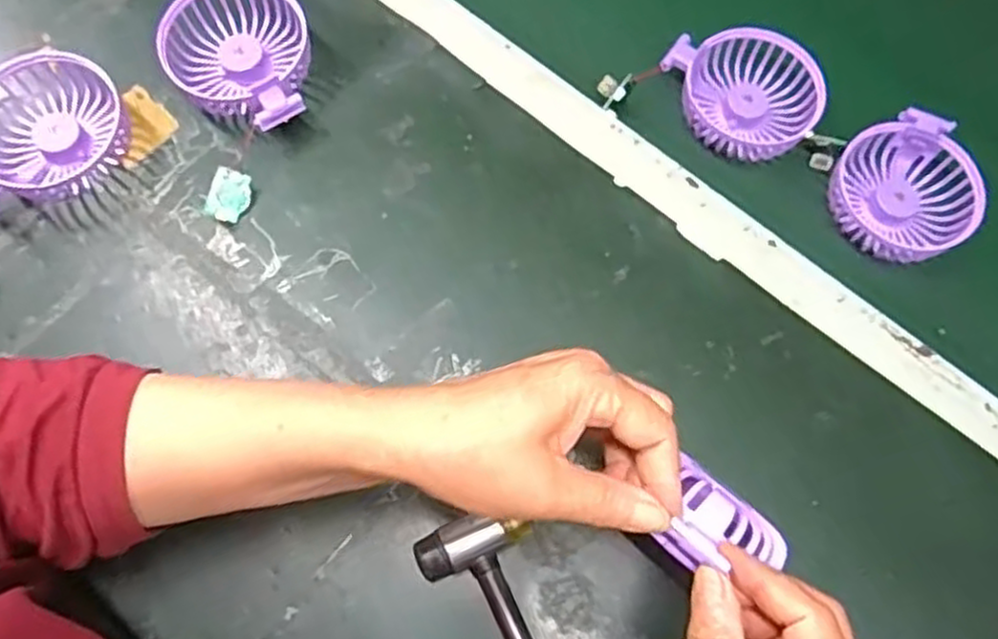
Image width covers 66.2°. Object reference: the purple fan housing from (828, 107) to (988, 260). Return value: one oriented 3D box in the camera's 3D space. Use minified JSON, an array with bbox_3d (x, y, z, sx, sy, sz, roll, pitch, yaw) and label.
[{"bbox_3d":[0.265,-0.083,0.502,0.089,0.030,0.089,-1,83,8],"label":"purple fan housing"}]

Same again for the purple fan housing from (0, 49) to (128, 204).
[{"bbox_3d":[-0.282,-0.117,0.474,0.095,0.033,0.085,-25,73,-10],"label":"purple fan housing"}]

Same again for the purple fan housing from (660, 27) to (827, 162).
[{"bbox_3d":[0.171,-0.155,0.524,0.084,0.034,0.096,-28,74,-11],"label":"purple fan housing"}]

